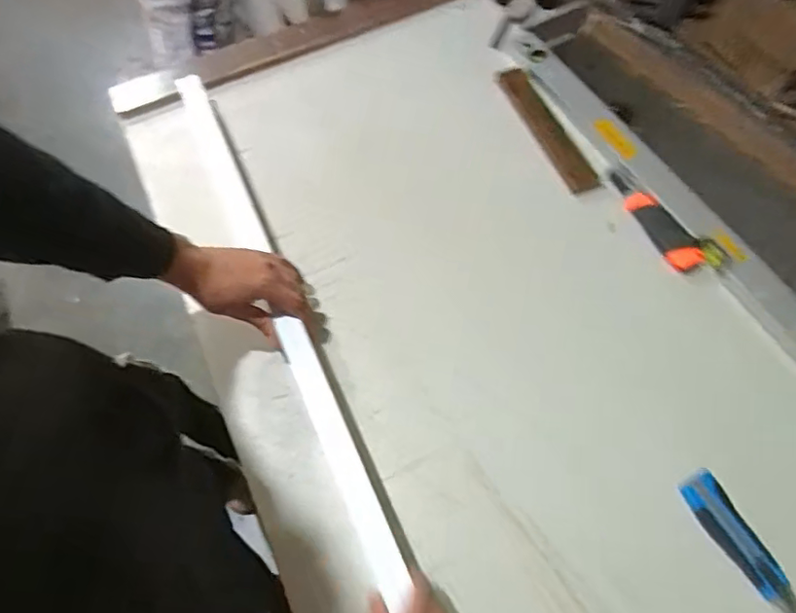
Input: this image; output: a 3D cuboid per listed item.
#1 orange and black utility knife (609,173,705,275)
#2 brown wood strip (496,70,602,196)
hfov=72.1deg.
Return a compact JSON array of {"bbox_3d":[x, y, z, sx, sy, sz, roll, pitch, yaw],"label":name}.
[{"bbox_3d":[0.338,-0.115,0.725,0.038,0.021,0.165,-27,63,-11],"label":"orange and black utility knife"},{"bbox_3d":[0.221,-0.263,0.813,0.040,0.012,0.235,-28,70,5],"label":"brown wood strip"}]

